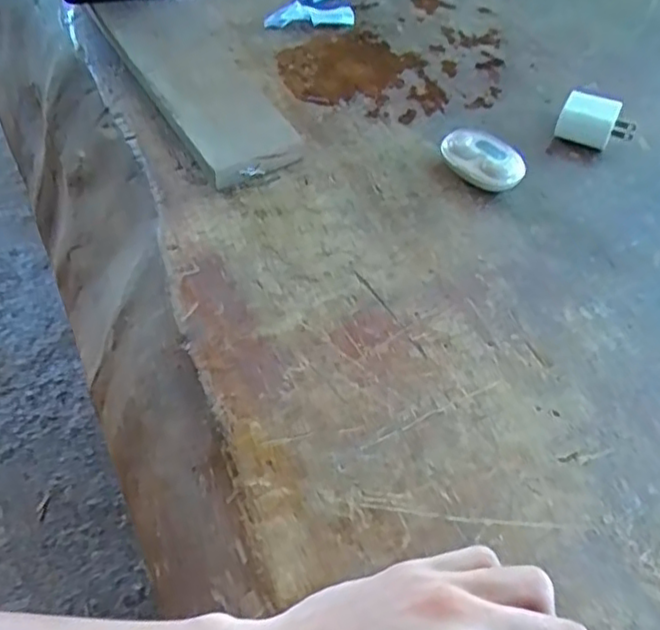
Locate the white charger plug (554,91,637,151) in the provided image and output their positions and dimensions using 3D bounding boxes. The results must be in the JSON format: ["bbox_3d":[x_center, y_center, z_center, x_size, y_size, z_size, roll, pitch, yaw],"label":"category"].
[{"bbox_3d":[0.201,-0.146,0.503,0.056,0.027,0.036,14,53,11],"label":"white charger plug"}]

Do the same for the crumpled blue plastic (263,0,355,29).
[{"bbox_3d":[-0.021,-0.302,0.629,0.081,0.031,0.069,-3,51,-3],"label":"crumpled blue plastic"}]

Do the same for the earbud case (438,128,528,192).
[{"bbox_3d":[0.111,-0.112,0.479,0.040,0.018,0.059,-34,59,-24],"label":"earbud case"}]

